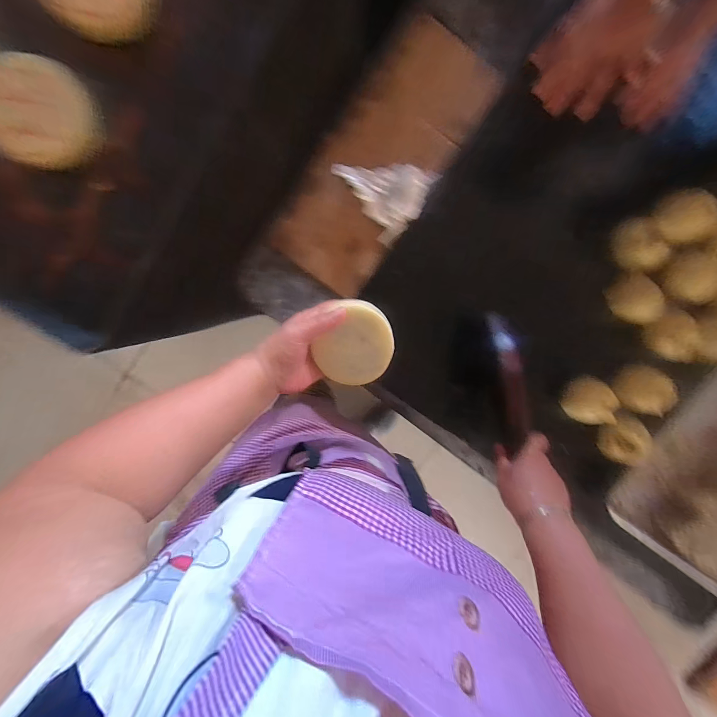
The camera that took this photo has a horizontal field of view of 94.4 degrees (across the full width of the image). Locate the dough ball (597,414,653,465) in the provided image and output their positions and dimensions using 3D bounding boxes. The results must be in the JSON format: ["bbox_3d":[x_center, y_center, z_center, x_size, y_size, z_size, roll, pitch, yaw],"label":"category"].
[{"bbox_3d":[0.475,0.146,0.592,0.075,0.045,0.079,-14,97,1],"label":"dough ball"}]

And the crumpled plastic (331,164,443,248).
[{"bbox_3d":[0.044,-0.280,0.531,0.135,0.056,0.131,42,95,-6],"label":"crumpled plastic"}]

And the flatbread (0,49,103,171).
[{"bbox_3d":[-0.337,-0.259,0.348,0.107,0.028,0.106,0,97,-1],"label":"flatbread"}]

